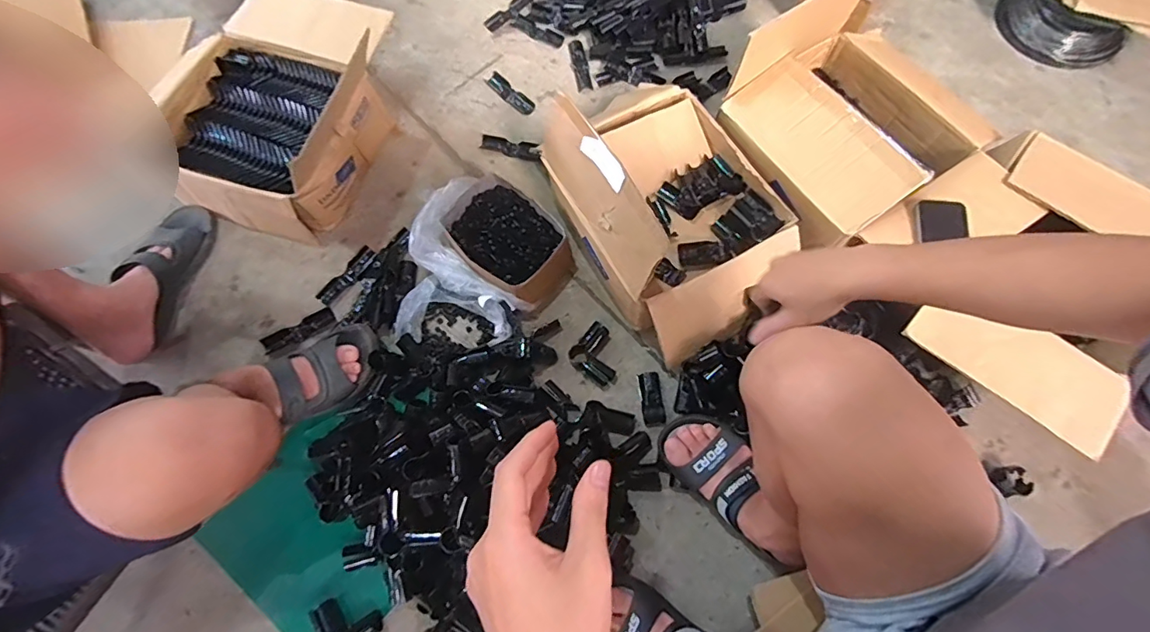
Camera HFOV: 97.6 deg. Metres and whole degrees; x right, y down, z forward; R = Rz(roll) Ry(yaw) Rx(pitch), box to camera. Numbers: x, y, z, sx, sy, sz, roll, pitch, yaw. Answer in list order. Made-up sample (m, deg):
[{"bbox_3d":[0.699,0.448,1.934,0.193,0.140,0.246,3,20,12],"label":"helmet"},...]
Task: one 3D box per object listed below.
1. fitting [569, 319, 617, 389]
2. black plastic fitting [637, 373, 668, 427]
[{"bbox_3d":[0.041,0.064,0.845,0.083,0.030,0.086,36,75,14],"label":"fitting"},{"bbox_3d":[0.125,0.134,0.816,0.035,0.020,0.085,-8,70,-1],"label":"black plastic fitting"}]

